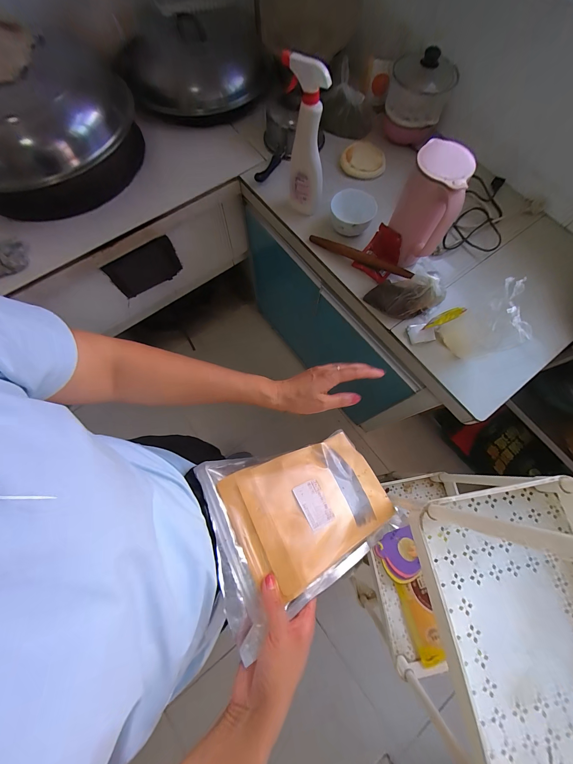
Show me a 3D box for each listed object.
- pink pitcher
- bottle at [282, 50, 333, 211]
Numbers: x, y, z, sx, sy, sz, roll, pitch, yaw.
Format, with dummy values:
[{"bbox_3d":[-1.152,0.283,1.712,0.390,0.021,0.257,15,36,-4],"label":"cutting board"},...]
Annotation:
[{"bbox_3d":[0.272,-0.340,0.563,0.101,0.203,0.118,19,74,6],"label":"pink pitcher"},{"bbox_3d":[0.038,-0.500,0.583,0.077,0.261,0.076,-12,74,-3],"label":"bottle"}]

